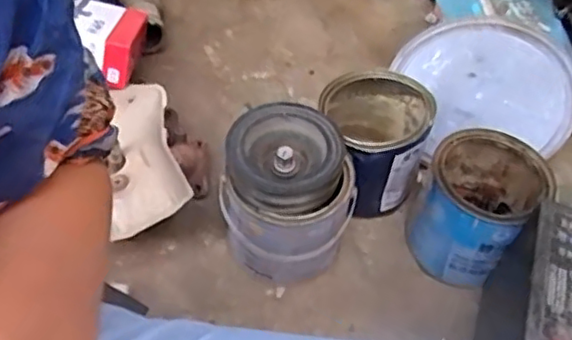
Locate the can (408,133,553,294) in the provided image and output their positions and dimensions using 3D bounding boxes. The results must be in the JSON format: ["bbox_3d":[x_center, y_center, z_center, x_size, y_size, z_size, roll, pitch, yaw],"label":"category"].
[{"bbox_3d":[0.250,0.053,0.857,0.134,0.152,0.156,29,54,19],"label":"can"}]

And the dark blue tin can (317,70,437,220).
[{"bbox_3d":[0.115,-0.026,0.920,0.157,0.162,0.188,23,53,15],"label":"dark blue tin can"}]

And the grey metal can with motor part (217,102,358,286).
[{"bbox_3d":[-0.001,0.049,0.803,0.151,0.199,0.156,2,49,-3],"label":"grey metal can with motor part"}]

